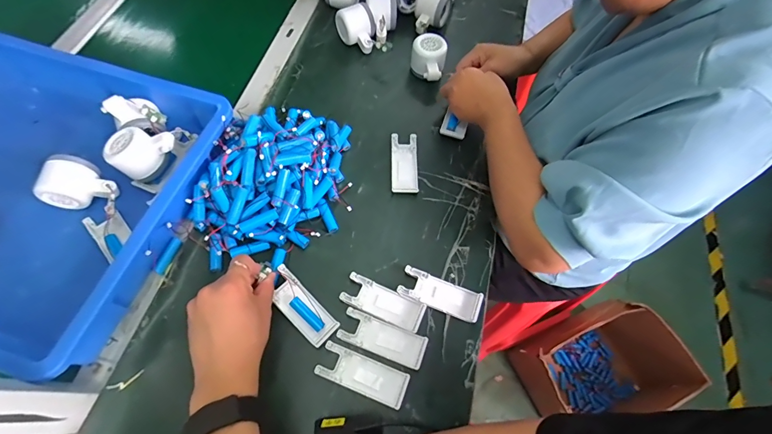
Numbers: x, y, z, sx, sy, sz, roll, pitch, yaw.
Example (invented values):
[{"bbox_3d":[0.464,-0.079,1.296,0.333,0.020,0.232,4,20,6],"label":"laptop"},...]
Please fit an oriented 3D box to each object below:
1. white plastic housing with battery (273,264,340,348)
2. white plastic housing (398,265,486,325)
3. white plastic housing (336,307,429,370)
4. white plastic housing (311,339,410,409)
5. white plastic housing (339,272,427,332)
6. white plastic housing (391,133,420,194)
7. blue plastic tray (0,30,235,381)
[{"bbox_3d":[-0.105,0.108,0.457,0.041,0.011,0.103,-38,83,-19],"label":"white plastic housing with battery"},{"bbox_3d":[0.070,0.099,0.476,0.103,0.014,0.040,21,64,7],"label":"white plastic housing"},{"bbox_3d":[-0.004,0.146,0.449,0.103,0.008,0.039,20,64,7],"label":"white plastic housing"},{"bbox_3d":[-0.026,0.182,0.432,0.103,0.008,0.039,21,64,8],"label":"white plastic housing"},{"bbox_3d":[-0.003,0.107,0.468,0.102,0.006,0.039,23,65,9],"label":"white plastic housing"},{"bbox_3d":[0.029,-0.081,0.566,0.040,0.011,0.100,0,63,-2],"label":"white plastic housing"},{"bbox_3d":[-0.542,-0.062,0.501,0.588,0.112,0.370,18,64,6],"label":"blue plastic tray"}]

